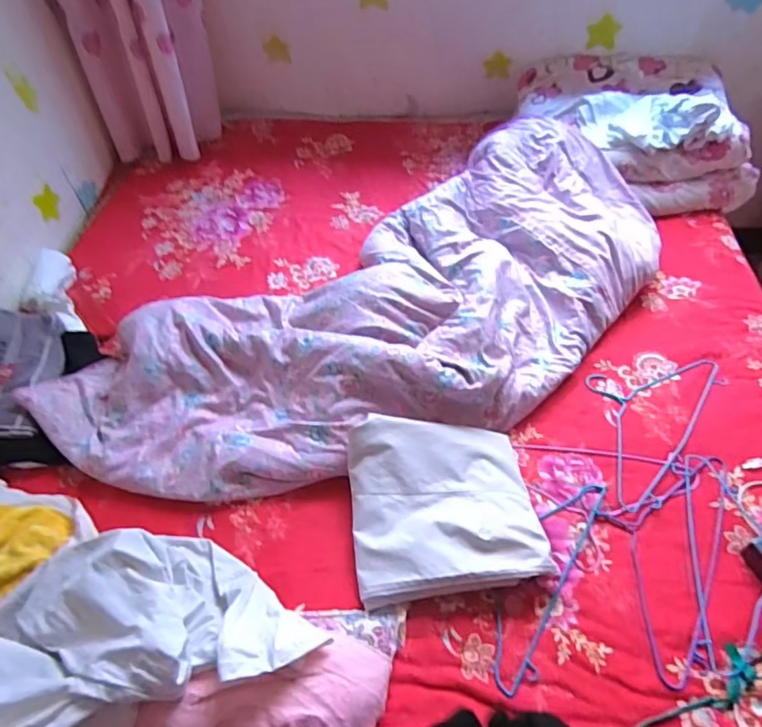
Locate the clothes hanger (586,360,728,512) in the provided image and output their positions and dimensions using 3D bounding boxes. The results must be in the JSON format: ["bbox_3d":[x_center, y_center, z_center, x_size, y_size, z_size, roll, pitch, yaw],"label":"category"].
[{"bbox_3d":[0.533,0.094,1.090,0.222,0.021,0.430,36,62,25],"label":"clothes hanger"}]

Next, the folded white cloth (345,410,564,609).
[{"bbox_3d":[0.110,0.239,0.935,0.317,0.047,0.312,-5,53,-3],"label":"folded white cloth"}]

